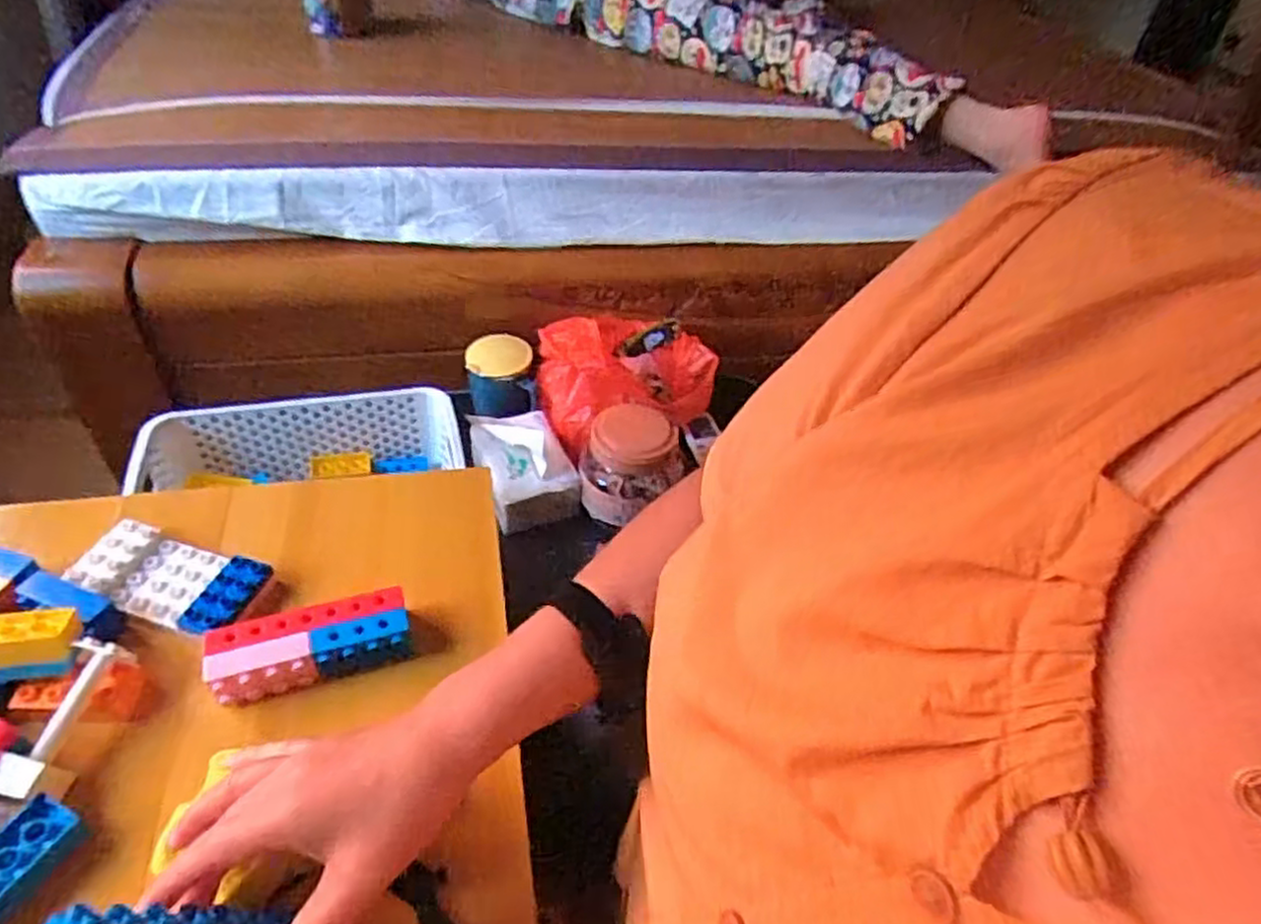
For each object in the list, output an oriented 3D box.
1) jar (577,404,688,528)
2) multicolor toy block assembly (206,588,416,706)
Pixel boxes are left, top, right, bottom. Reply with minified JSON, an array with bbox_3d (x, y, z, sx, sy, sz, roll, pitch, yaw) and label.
[{"bbox_3d":[-0.004,-0.001,0.831,0.106,0.087,0.097,-29,54,-30],"label":"jar"},{"bbox_3d":[-0.216,0.125,0.505,0.124,0.036,0.042,-12,47,-18],"label":"multicolor toy block assembly"}]

